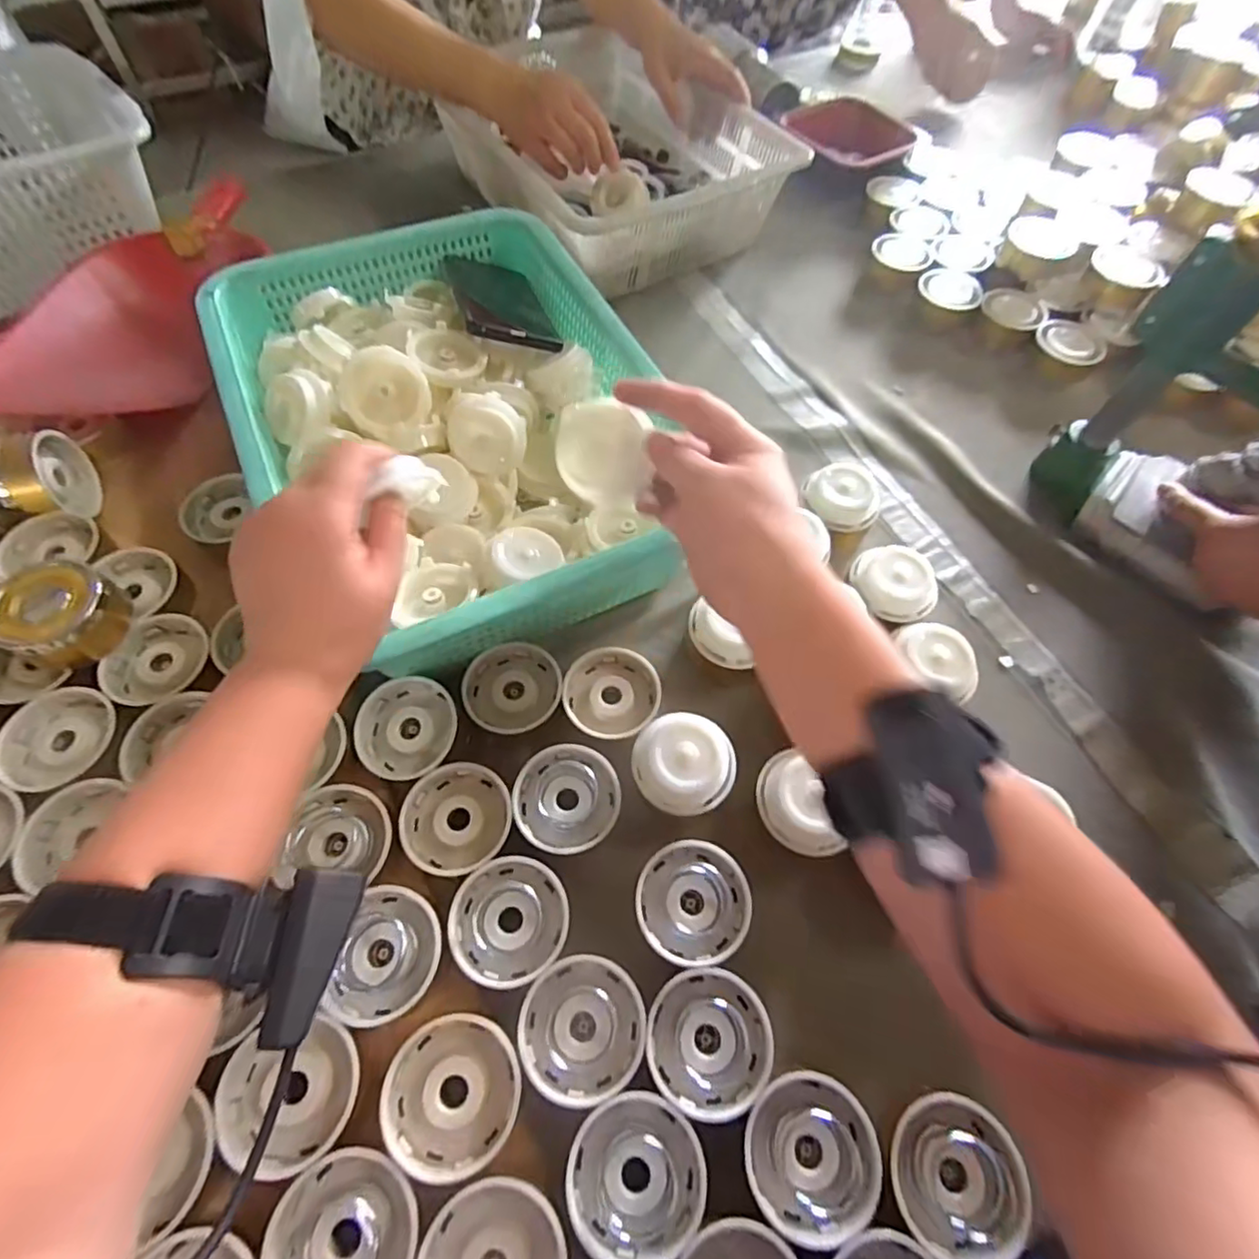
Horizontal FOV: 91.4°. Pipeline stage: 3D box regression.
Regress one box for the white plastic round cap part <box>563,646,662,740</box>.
[{"bbox_3d":[-0.011,0.047,0.433,0.067,0.028,0.063,1,61,-1],"label":"white plastic round cap part"}]

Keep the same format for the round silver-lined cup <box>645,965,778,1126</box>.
[{"bbox_3d":[0.043,0.232,0.349,0.065,0.046,0.066,1,61,-1],"label":"round silver-lined cup"}]

